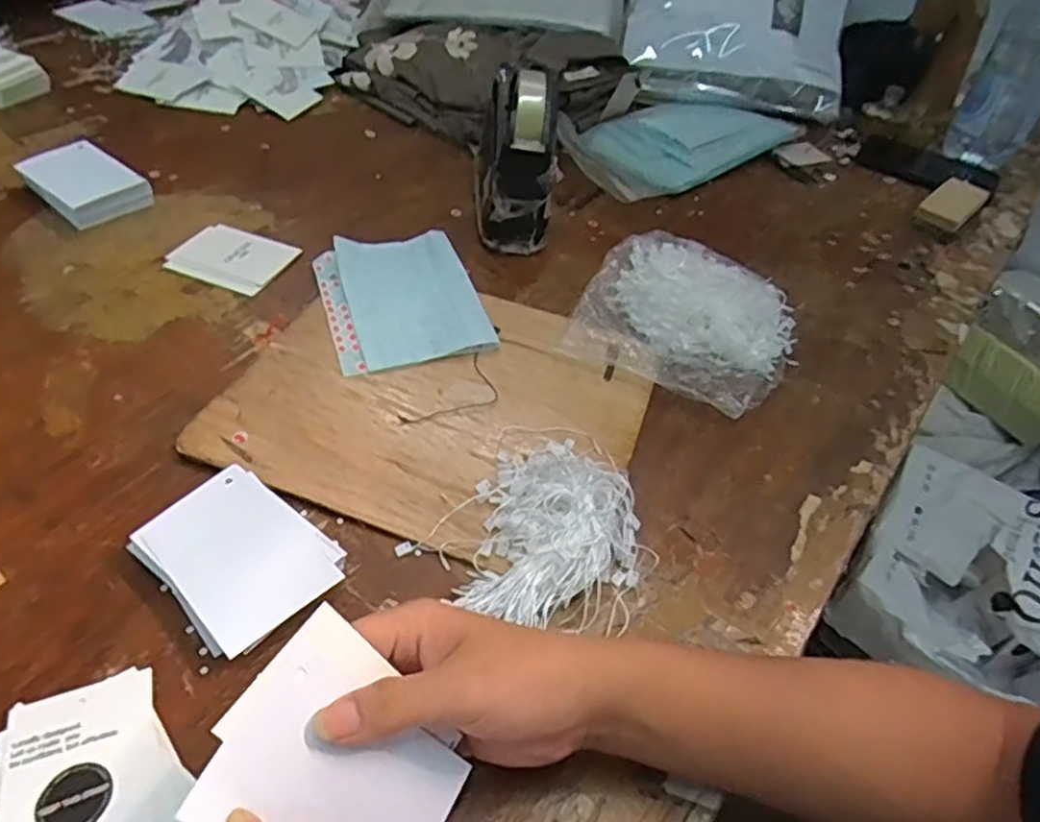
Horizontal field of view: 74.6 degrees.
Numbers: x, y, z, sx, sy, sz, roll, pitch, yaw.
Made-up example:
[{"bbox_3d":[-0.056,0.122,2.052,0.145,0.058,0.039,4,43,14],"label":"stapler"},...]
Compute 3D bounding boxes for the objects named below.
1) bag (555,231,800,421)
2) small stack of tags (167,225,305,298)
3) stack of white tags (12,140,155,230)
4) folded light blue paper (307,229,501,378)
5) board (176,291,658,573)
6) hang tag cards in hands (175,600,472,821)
[{"bbox_3d":[0.142,-0.079,0.576,0.173,0.036,0.166,23,48,14],"label":"bag"},{"bbox_3d":[-0.254,-0.136,0.603,0.096,0.007,0.074,19,48,10],"label":"small stack of tags"},{"bbox_3d":[-0.401,-0.211,0.630,0.094,0.027,0.075,31,51,21],"label":"stack of white tags"},{"bbox_3d":[-0.099,-0.098,0.576,0.126,0.012,0.155,-12,49,-17],"label":"folded light blue paper"},{"bbox_3d":[-0.058,-0.012,0.505,0.283,0.011,0.235,18,47,10],"label":"board"},{"bbox_3d":[-0.070,0.145,0.278,0.105,0.004,0.082,45,57,-17],"label":"hang tag cards in hands"}]

